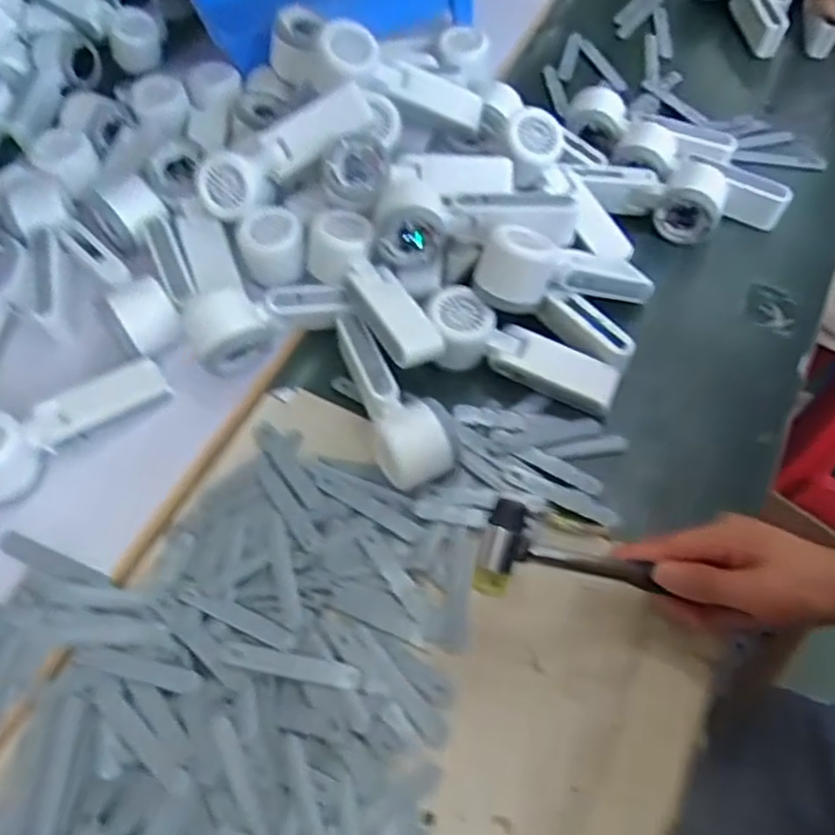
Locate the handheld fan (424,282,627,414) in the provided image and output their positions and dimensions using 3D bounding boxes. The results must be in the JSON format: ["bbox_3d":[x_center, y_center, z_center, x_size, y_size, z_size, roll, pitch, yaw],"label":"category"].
[{"bbox_3d":[0.088,-0.055,0.586,0.168,0.044,0.056,20,62,10],"label":"handheld fan"}]

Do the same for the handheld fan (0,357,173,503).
[{"bbox_3d":[-0.277,0.003,0.547,0.164,0.053,0.055,-33,66,-17],"label":"handheld fan"}]

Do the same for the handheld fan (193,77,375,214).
[{"bbox_3d":[-0.117,-0.235,0.621,0.173,0.050,0.045,-33,63,3],"label":"handheld fan"}]

